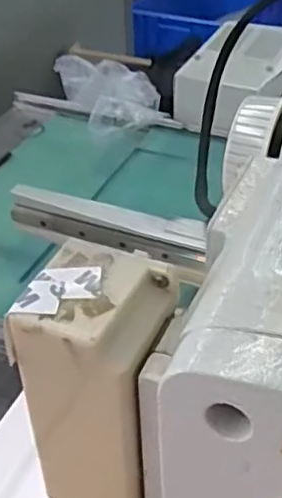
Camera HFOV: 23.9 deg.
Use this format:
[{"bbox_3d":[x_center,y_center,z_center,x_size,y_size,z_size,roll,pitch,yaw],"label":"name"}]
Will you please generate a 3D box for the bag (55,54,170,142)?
[{"bbox_3d":[-0.036,-0.198,0.850,0.094,0.059,0.142,-20,41,-20],"label":"bag"}]

